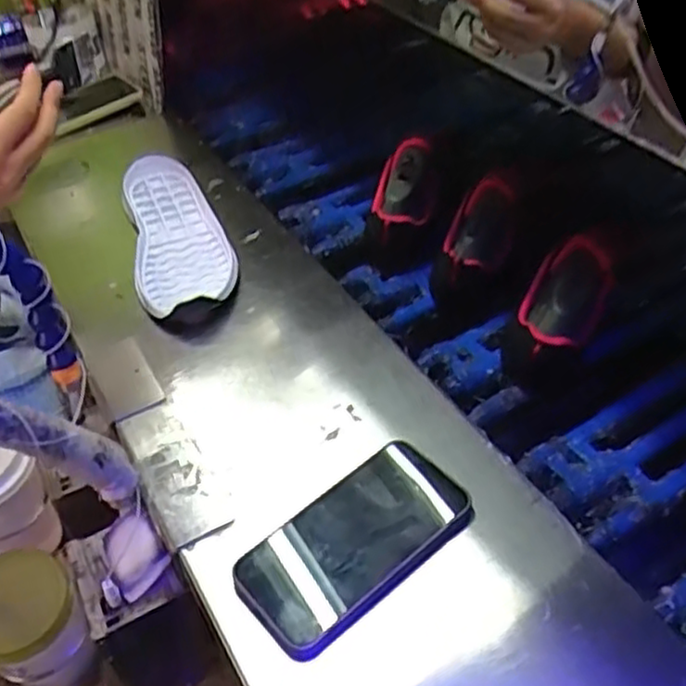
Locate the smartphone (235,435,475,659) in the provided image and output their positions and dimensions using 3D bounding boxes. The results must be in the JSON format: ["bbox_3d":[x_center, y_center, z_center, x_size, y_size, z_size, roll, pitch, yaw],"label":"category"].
[{"bbox_3d":[0.008,0.133,0.491,0.161,0.016,0.081,-31,51,-29],"label":"smartphone"}]

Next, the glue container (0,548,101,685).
[{"bbox_3d":[-0.232,0.219,0.542,0.072,0.119,0.071,0,43,0],"label":"glue container"}]

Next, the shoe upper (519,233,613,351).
[{"bbox_3d":[0.188,-0.039,0.616,0.062,0.056,0.112,22,47,22],"label":"shoe upper"}]

